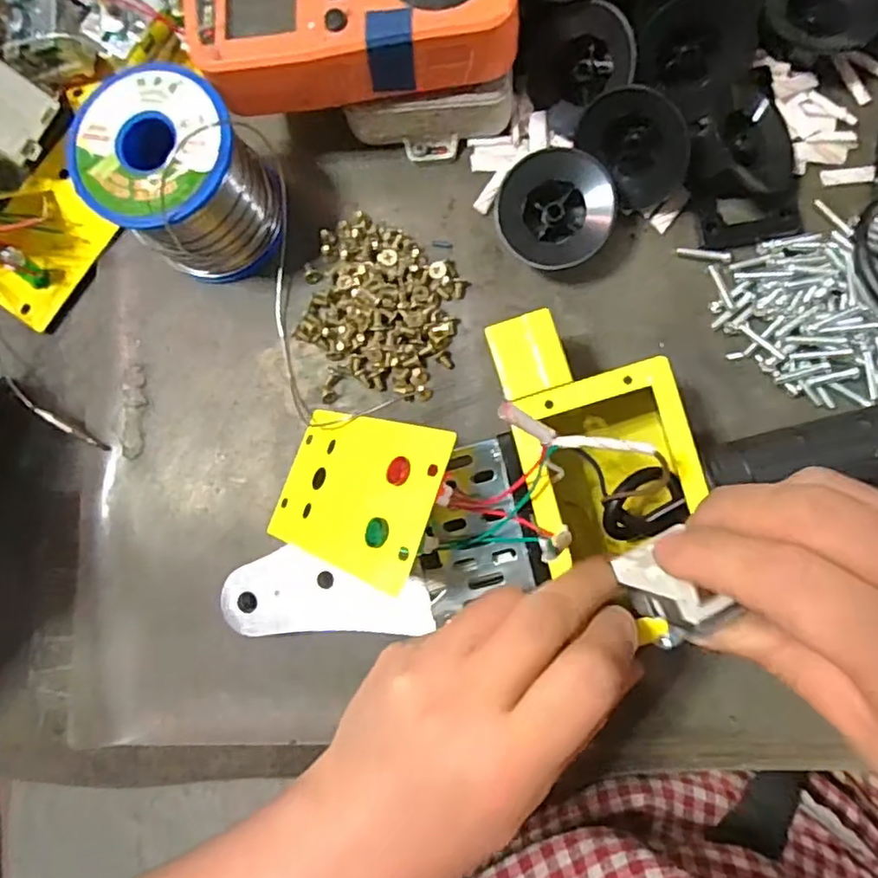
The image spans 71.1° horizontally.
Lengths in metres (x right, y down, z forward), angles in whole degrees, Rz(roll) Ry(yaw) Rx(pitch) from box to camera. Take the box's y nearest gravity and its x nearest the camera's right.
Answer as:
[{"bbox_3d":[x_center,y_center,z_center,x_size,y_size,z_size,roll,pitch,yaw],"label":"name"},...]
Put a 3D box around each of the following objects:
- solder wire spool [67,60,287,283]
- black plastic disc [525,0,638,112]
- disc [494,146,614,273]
[{"bbox_3d":[-0.109,-0.112,0.265,0.064,0.064,0.066,-1,83,5],"label":"solder wire spool"},{"bbox_3d":[0.059,-0.163,0.263,0.046,0.012,0.039,-21,105,39],"label":"black plastic disc"},{"bbox_3d":[0.050,-0.098,0.270,0.048,0.023,0.047,-1,83,5],"label":"disc"}]

